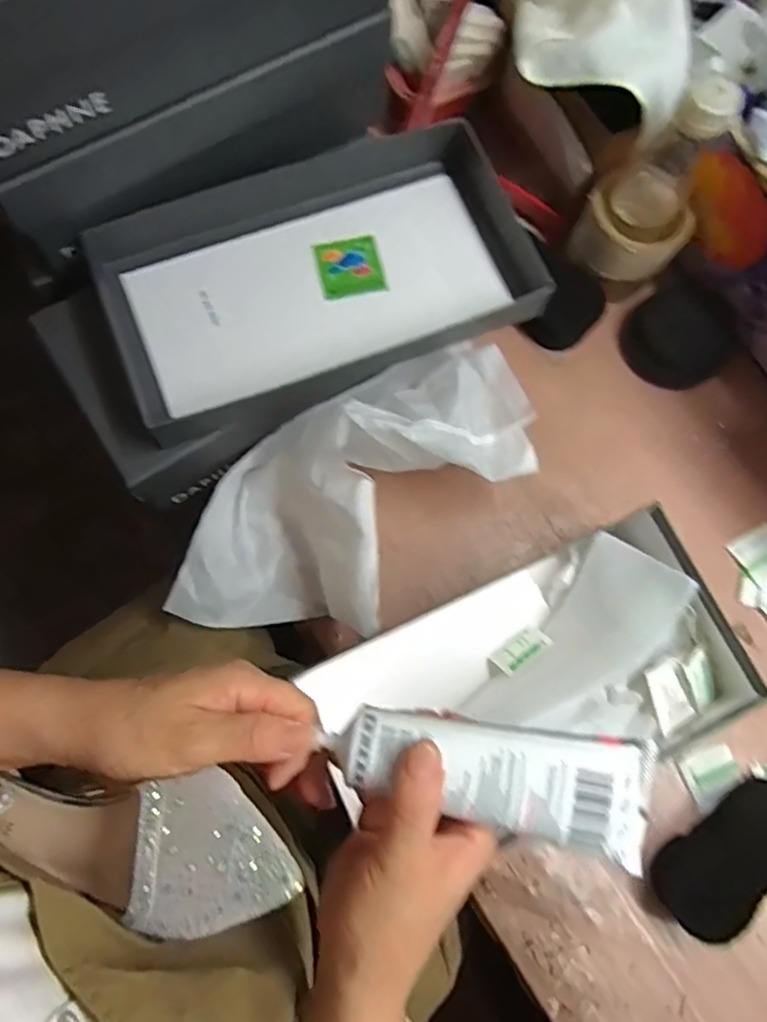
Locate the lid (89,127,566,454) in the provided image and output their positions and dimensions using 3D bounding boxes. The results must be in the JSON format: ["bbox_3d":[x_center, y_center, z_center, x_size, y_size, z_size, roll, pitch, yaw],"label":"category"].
[{"bbox_3d":[-0.047,-0.175,0.496,0.315,0.056,0.170,-20,77,-6],"label":"lid"}]

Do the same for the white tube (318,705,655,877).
[{"bbox_3d":[0.051,0.124,0.307,0.145,0.029,0.052,12,76,4],"label":"white tube"}]

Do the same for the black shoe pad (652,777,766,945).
[{"bbox_3d":[0.266,0.260,0.480,0.127,0.024,0.059,-34,79,-9],"label":"black shoe pad"}]

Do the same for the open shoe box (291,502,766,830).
[{"bbox_3d":[0.105,0.131,0.478,0.295,0.084,0.162,-25,78,-7],"label":"open shoe box"}]

